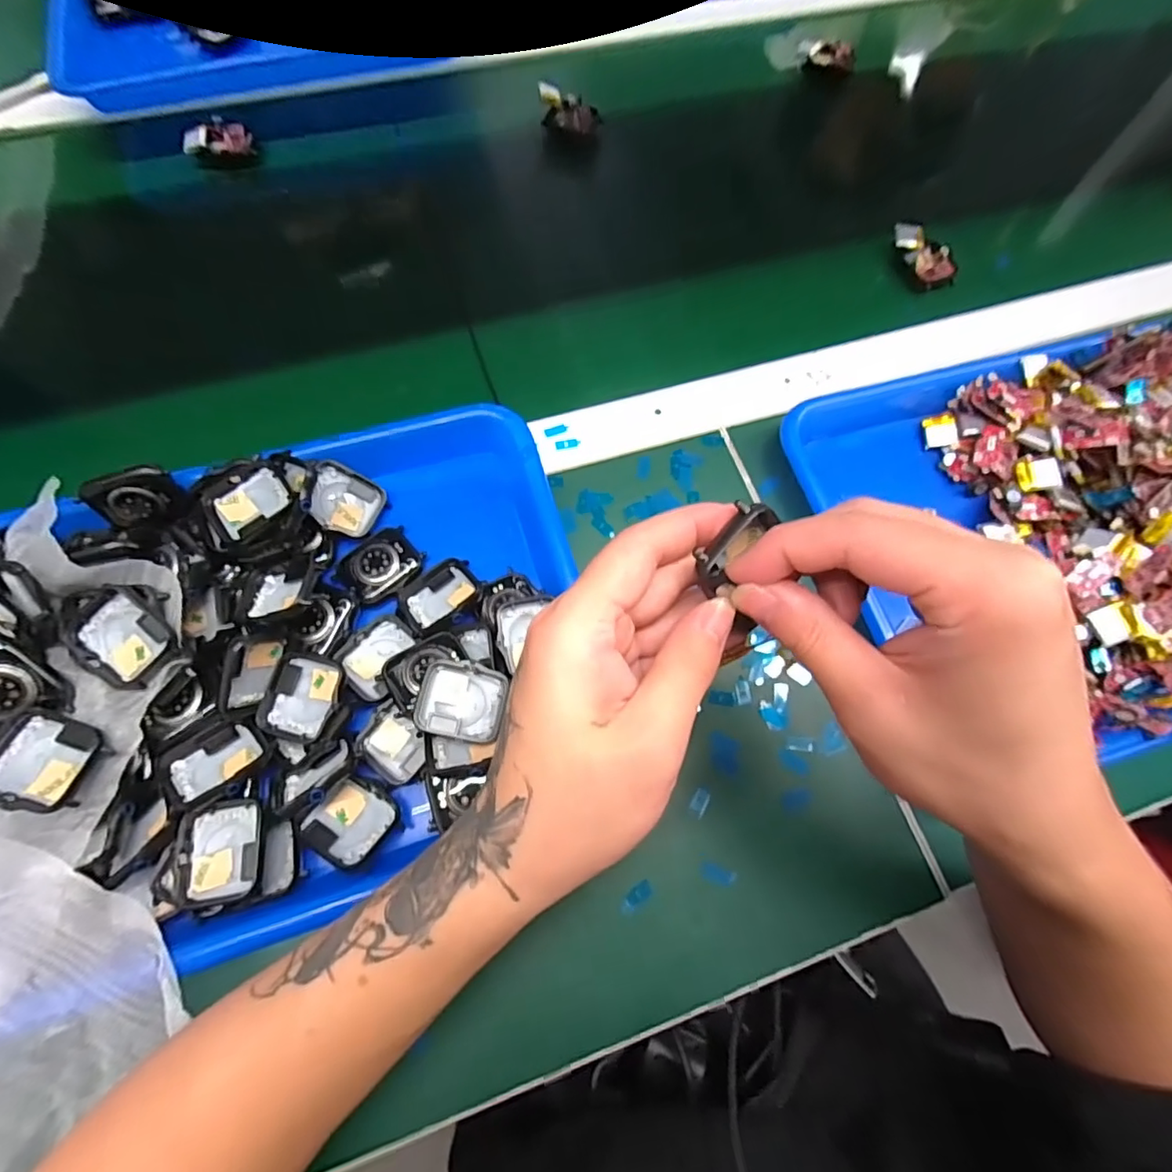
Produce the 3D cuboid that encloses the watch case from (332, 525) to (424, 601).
[{"bbox_3d":[-0.118,-0.012,0.325,0.044,0.006,0.034,-39,76,-15],"label":"watch case"}]

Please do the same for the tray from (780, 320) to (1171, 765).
[{"bbox_3d":[0.312,-0.041,0.347,0.326,0.056,0.258,-14,71,-8],"label":"tray"}]

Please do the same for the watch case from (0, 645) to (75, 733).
[{"bbox_3d":[-0.266,0.047,0.255,0.038,0.015,0.041,-40,107,-33],"label":"watch case"}]

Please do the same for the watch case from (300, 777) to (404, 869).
[{"bbox_3d":[-0.116,0.116,0.277,0.038,0.009,0.036,20,43,15],"label":"watch case"}]

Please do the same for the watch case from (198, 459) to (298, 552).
[{"bbox_3d":[-0.182,-0.042,0.306,0.048,0.021,0.043,-28,74,-12],"label":"watch case"}]

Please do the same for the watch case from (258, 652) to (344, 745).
[{"bbox_3d":[-0.146,0.057,0.289,0.038,0.009,0.043,10,70,1],"label":"watch case"}]

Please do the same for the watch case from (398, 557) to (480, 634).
[{"bbox_3d":[-0.083,0.005,0.320,0.044,0.015,0.032,-32,75,-13],"label":"watch case"}]

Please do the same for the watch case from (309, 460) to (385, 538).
[{"bbox_3d":[-0.141,-0.050,0.330,0.040,0.016,0.037,25,71,-22],"label":"watch case"}]

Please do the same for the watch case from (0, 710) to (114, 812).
[{"bbox_3d":[-0.238,0.078,0.249,0.044,0.017,0.037,17,70,3],"label":"watch case"}]

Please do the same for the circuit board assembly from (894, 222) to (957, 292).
[{"bbox_3d":[0.272,-0.265,0.446,0.033,0.018,0.058,-25,73,-11],"label":"circuit board assembly"}]

